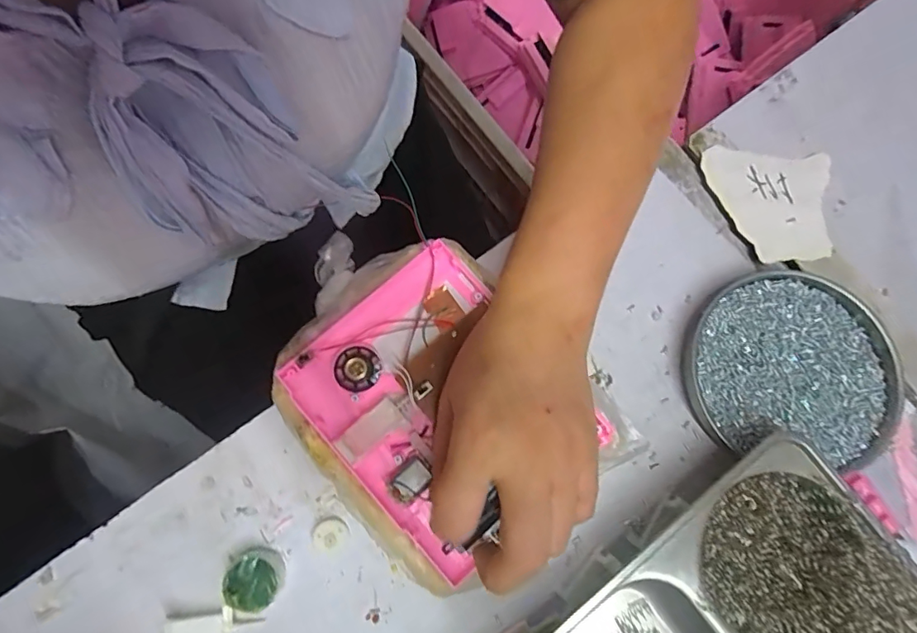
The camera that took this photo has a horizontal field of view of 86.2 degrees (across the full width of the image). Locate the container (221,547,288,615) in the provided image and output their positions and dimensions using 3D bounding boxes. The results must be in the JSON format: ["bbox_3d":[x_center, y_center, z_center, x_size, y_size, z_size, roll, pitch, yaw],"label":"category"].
[{"bbox_3d":[-0.126,0.164,0.303,0.032,0.017,0.033,0,77,-1],"label":"container"}]

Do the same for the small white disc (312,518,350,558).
[{"bbox_3d":[-0.082,0.142,0.315,0.023,0.004,0.022,0,77,-1],"label":"small white disc"}]

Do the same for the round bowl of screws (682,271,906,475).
[{"bbox_3d":[0.226,0.034,0.337,0.133,0.020,0.120,9,77,1],"label":"round bowl of screws"}]

